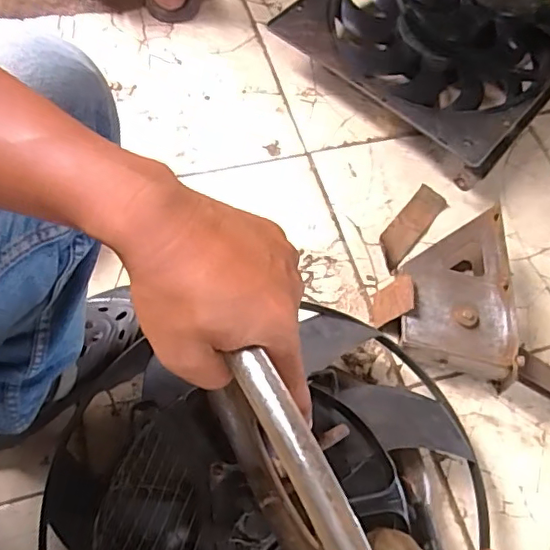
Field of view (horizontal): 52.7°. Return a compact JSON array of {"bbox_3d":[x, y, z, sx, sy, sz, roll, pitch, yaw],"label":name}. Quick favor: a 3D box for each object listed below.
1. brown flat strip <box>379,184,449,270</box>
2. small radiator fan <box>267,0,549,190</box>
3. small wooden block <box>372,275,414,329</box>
[{"bbox_3d":[0.210,-0.079,0.854,0.049,0.009,0.147,38,67,16],"label":"brown flat strip"},{"bbox_3d":[0.328,-0.464,1.030,0.456,0.106,0.548,40,65,16],"label":"small radiator fan"},{"bbox_3d":[0.159,0.037,0.762,0.013,0.079,0.058,22,49,-31],"label":"small wooden block"}]

